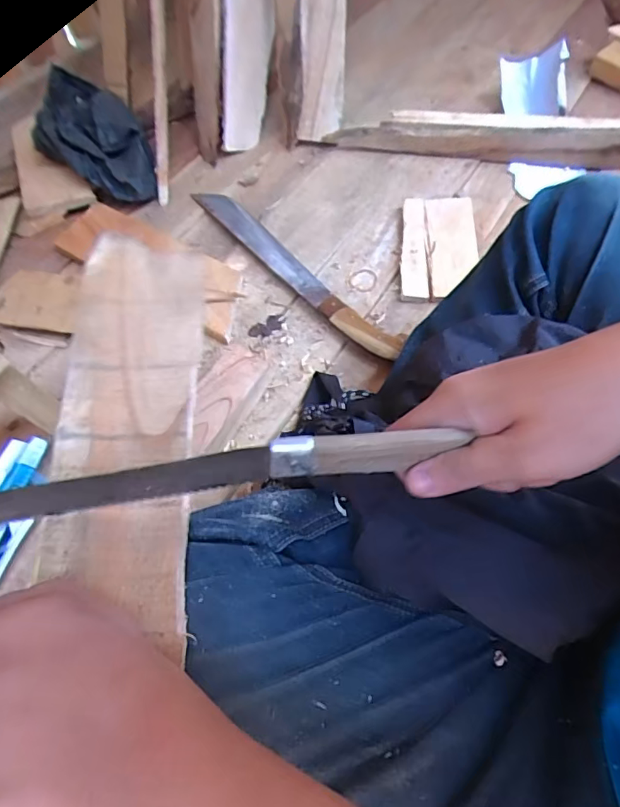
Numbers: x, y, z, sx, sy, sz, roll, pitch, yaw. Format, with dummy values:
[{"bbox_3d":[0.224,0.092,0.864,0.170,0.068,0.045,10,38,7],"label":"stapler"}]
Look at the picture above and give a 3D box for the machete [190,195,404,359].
[{"bbox_3d":[-0.030,-0.189,0.669,0.047,0.027,0.408,-36,64,-16],"label":"machete"}]

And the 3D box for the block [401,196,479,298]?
[{"bbox_3d":[0.173,-0.214,0.669,0.099,0.022,0.185,3,60,6],"label":"block"}]

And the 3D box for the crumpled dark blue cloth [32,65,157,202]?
[{"bbox_3d":[-0.331,-0.397,0.766,0.145,0.090,0.260,-26,61,-11],"label":"crumpled dark blue cloth"}]

